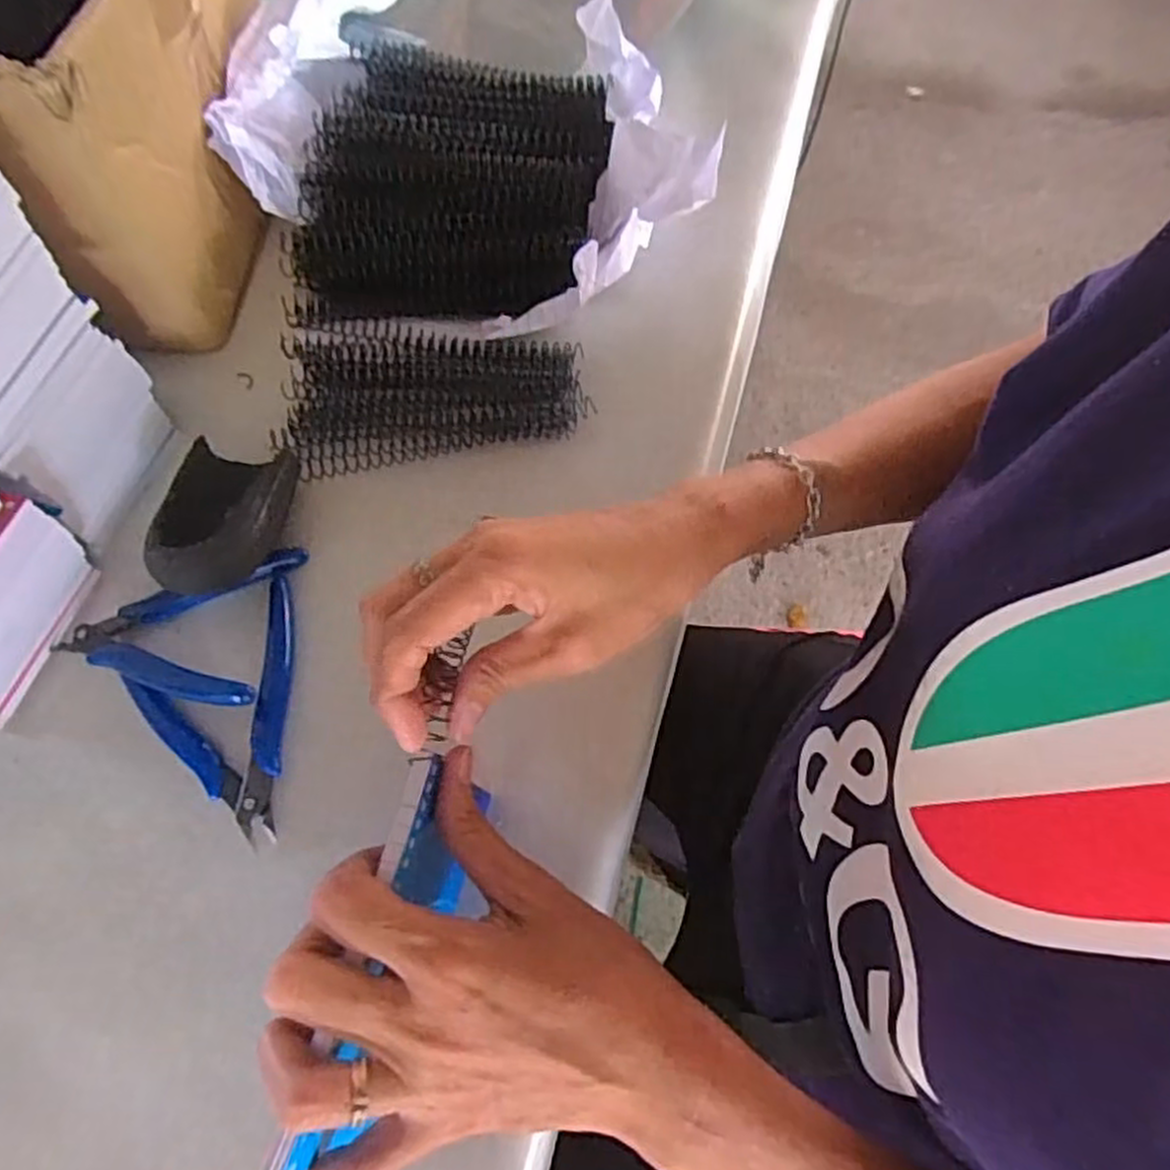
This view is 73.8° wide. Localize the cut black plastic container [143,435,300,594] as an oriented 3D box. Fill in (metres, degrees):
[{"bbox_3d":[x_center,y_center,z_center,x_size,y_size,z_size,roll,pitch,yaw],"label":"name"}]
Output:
[{"bbox_3d":[-0.179,-0.038,0.391,0.056,0.038,0.086,0,66,4],"label":"cut black plastic container"}]

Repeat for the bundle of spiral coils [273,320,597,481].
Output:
[{"bbox_3d":[-0.084,-0.109,0.430,0.163,0.019,0.084,-7,66,1],"label":"bundle of spiral coils"}]

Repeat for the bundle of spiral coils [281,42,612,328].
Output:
[{"bbox_3d":[-0.078,-0.241,0.465,0.170,0.056,0.197,4,67,6],"label":"bundle of spiral coils"}]

